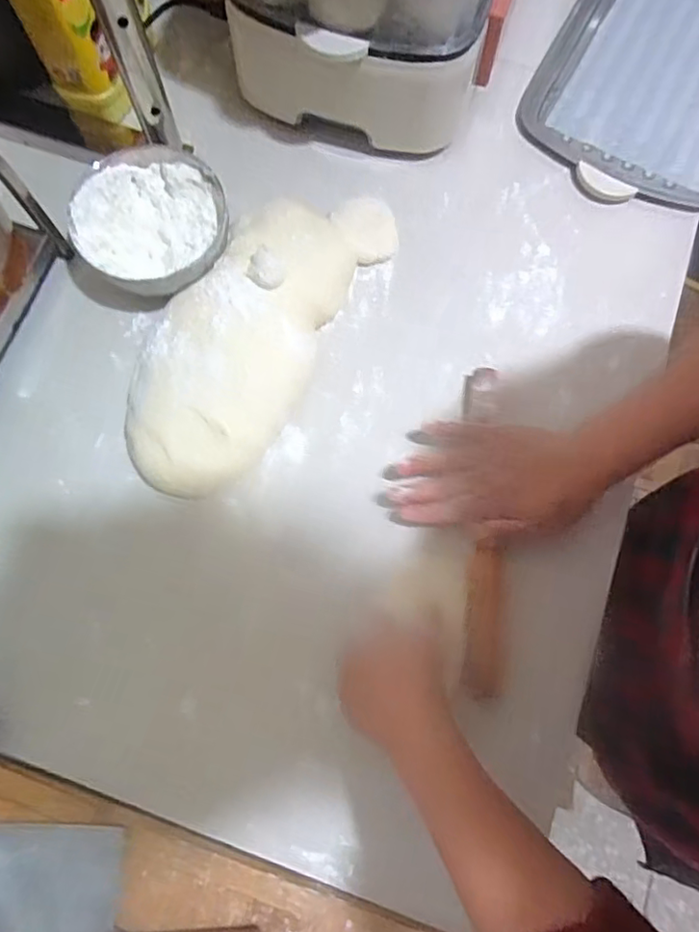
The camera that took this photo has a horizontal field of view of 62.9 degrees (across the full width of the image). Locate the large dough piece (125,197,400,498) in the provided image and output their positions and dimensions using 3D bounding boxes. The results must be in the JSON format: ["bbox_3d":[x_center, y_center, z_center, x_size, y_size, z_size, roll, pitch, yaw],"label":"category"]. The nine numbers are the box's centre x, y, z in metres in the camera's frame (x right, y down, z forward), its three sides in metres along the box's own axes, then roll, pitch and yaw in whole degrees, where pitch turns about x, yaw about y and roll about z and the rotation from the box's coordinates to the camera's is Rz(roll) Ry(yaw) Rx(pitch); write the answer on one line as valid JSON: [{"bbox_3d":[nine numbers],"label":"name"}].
[{"bbox_3d":[-0.087,-0.132,0.520,0.137,0.049,0.330,29,77,6],"label":"large dough piece"}]

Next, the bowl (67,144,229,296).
[{"bbox_3d":[-0.183,-0.223,0.542,0.134,0.060,0.141,0,76,-1],"label":"bowl"}]

